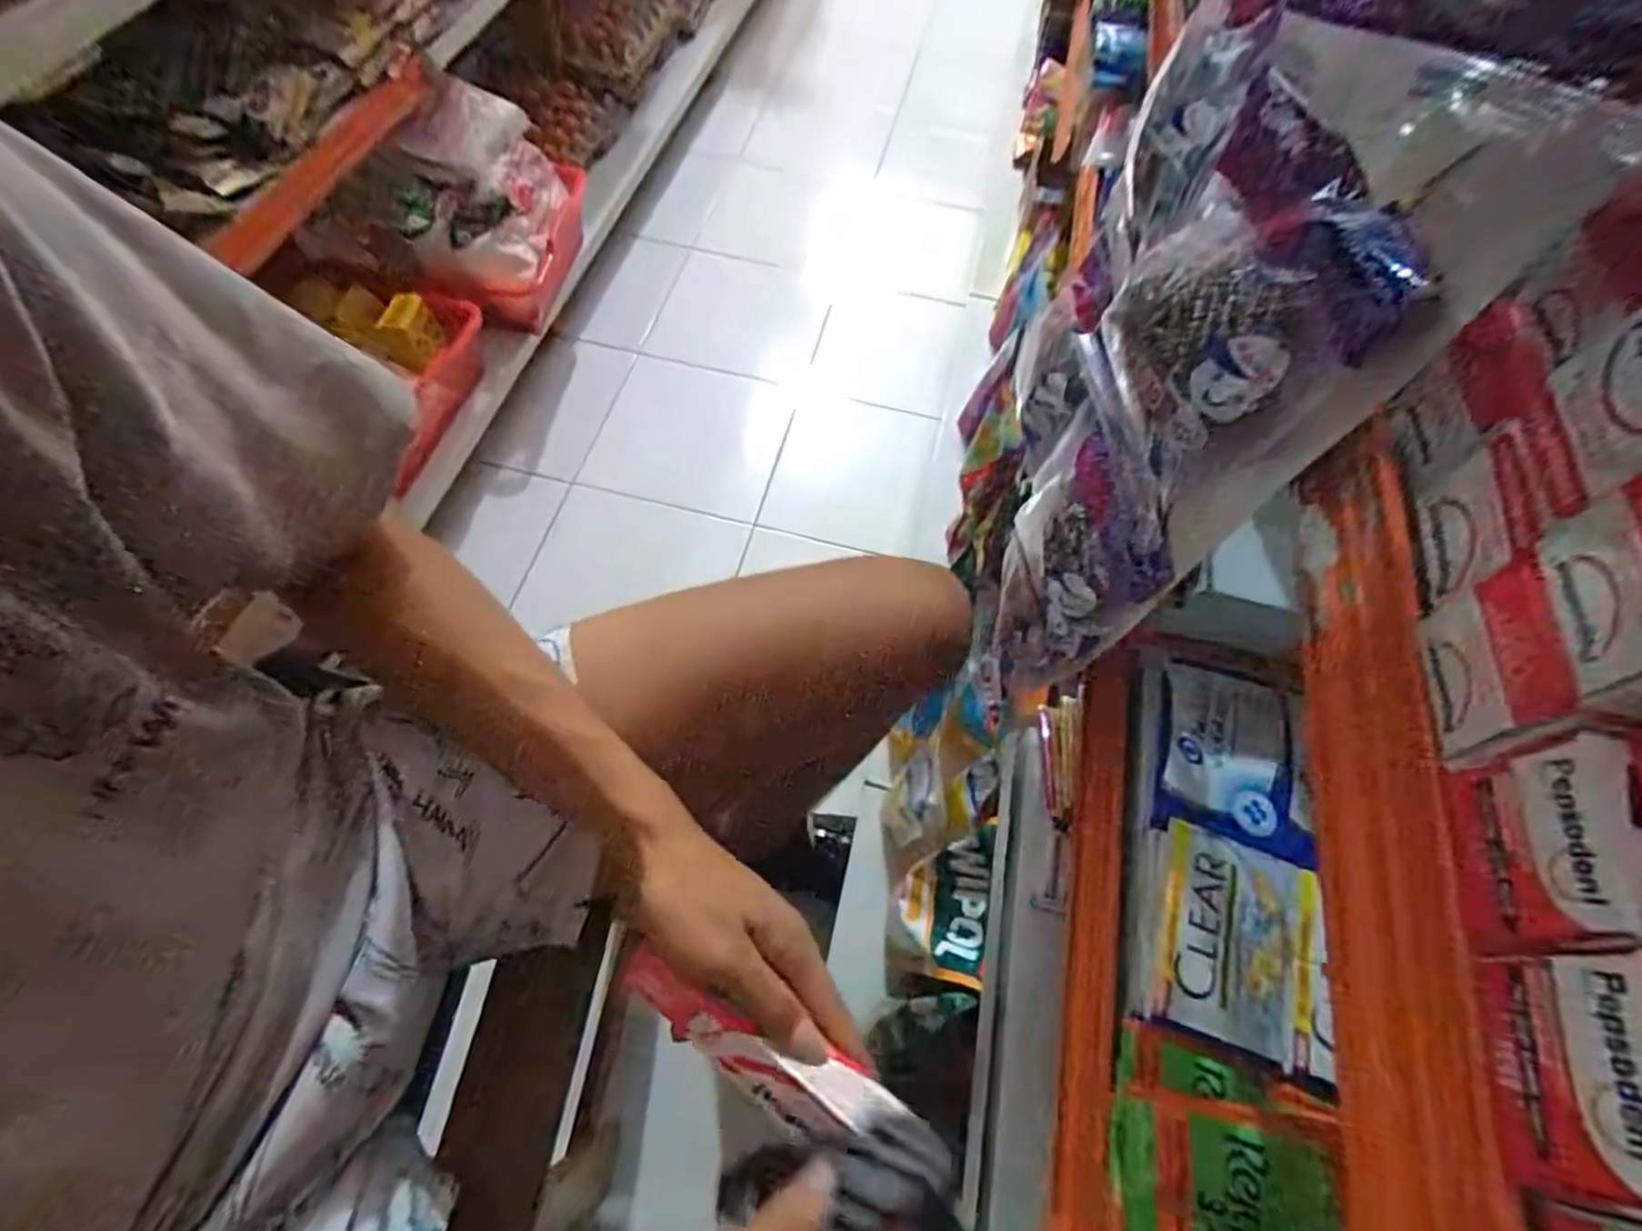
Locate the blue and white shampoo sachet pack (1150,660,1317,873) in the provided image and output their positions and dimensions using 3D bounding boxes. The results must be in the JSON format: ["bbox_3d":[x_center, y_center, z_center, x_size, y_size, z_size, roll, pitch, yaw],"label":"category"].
[{"bbox_3d":[0.215,0.075,0.375,0.074,0.013,0.094,15,63,5],"label":"blue and white shampoo sachet pack"}]

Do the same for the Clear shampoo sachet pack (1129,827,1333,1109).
[{"bbox_3d":[0.189,0.152,0.331,0.088,0.021,0.090,18,63,6],"label":"Clear shampoo sachet pack"}]

